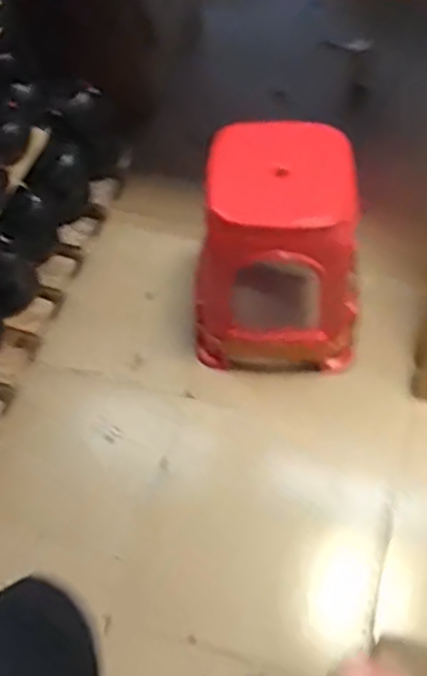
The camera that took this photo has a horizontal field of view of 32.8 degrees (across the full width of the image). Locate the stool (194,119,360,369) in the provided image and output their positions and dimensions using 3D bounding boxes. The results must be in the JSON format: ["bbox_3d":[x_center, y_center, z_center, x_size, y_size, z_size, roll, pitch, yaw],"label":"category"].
[{"bbox_3d":[0.131,-0.177,1.517,0.336,0.432,0.303,0,58,4],"label":"stool"}]

